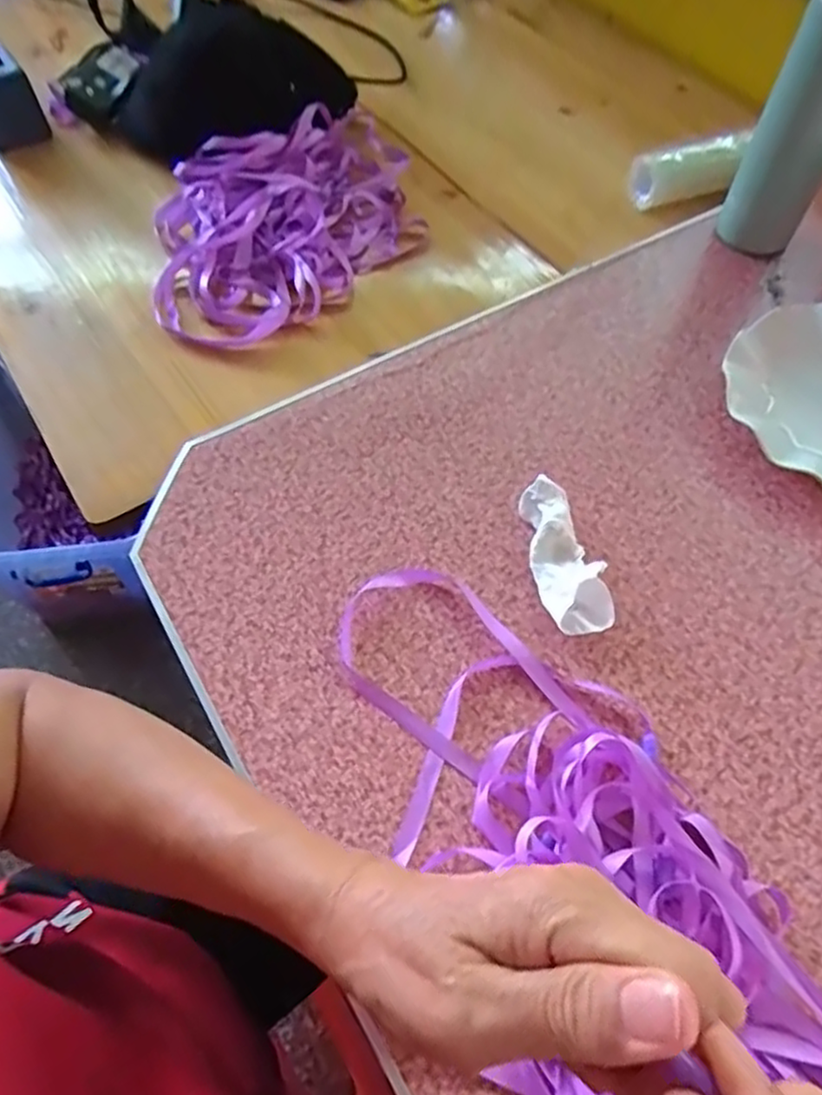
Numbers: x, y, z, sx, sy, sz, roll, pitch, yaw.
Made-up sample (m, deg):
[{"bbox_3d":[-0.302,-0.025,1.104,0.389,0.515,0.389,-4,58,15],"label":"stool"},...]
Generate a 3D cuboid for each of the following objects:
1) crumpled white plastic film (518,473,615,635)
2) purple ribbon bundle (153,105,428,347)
[{"bbox_3d":[0.097,0.005,0.442,0.036,0.025,0.108,-9,61,-5],"label":"crumpled white plastic film"},{"bbox_3d":[-0.111,-0.297,0.621,0.265,0.053,0.215,-19,62,-10],"label":"purple ribbon bundle"}]

